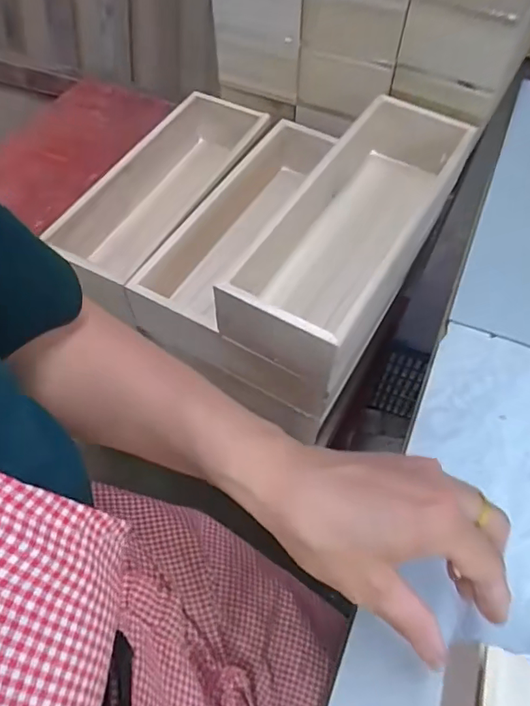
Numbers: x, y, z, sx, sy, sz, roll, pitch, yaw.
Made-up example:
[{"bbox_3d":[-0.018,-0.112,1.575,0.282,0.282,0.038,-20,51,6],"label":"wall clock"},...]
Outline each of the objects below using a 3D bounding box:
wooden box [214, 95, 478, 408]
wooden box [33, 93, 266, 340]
[{"bbox_3d":[0.081,-0.109,0.441,0.109,0.077,0.285,26,62,15],"label":"wooden box"},{"bbox_3d":[-0.104,-0.169,0.547,0.106,0.069,0.286,24,61,15],"label":"wooden box"}]

